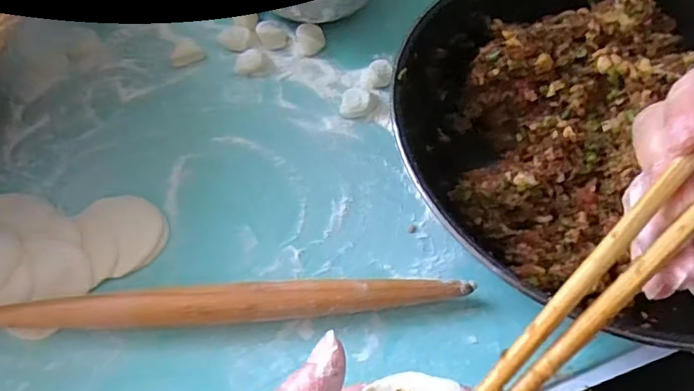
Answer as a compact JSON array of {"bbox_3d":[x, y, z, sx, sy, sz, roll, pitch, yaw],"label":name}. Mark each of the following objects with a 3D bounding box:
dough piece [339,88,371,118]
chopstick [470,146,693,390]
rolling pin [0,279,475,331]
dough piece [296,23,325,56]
[{"bbox_3d":[0.008,-0.080,0.473,0.025,0.012,0.027,1,59,-3],"label":"dough piece"},{"bbox_3d":[0.117,-0.012,0.190,0.008,0.007,0.269,42,84,19],"label":"chopstick"},{"bbox_3d":[-0.078,0.073,0.368,0.315,0.029,0.024,-2,60,-5],"label":"rolling pin"},{"bbox_3d":[-0.032,-0.141,0.507,0.024,0.014,0.025,1,59,-3],"label":"dough piece"}]

